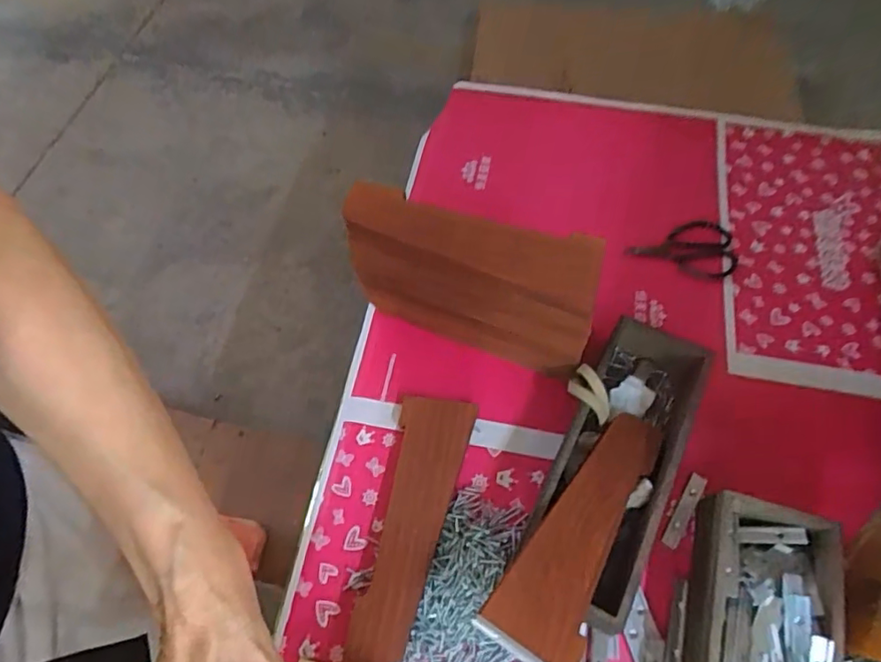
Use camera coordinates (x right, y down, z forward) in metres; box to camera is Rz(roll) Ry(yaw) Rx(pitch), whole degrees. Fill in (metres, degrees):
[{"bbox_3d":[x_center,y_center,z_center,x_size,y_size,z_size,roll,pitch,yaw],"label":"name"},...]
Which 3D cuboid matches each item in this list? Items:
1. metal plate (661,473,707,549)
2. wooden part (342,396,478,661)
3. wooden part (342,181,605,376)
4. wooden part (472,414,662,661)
[{"bbox_3d":[0.238,0.175,0.546,0.014,0.007,0.079,31,67,15],"label":"metal plate"},{"bbox_3d":[-0.033,0.184,0.540,0.071,0.017,0.250,14,64,8],"label":"wooden part"},{"bbox_3d":[0.030,-0.047,0.575,0.258,0.171,0.067,20,65,10],"label":"wooden part"},{"bbox_3d":[0.128,0.163,0.479,0.071,0.016,0.248,33,52,16],"label":"wooden part"}]

